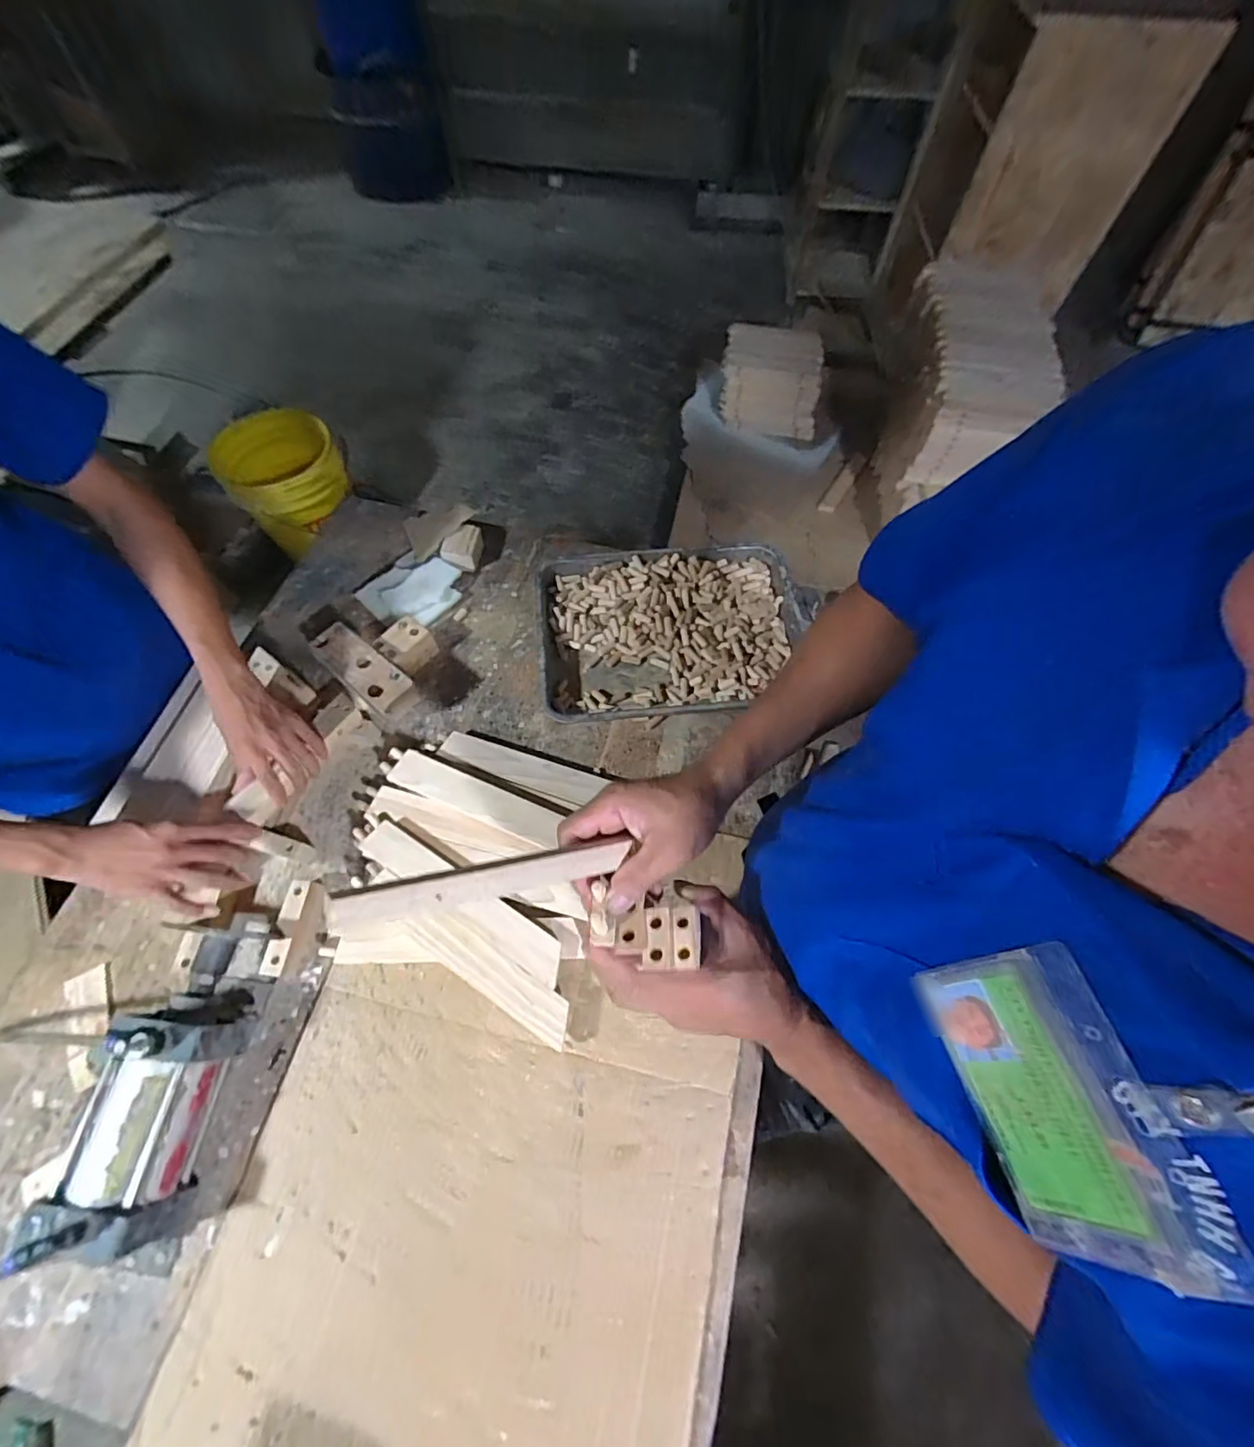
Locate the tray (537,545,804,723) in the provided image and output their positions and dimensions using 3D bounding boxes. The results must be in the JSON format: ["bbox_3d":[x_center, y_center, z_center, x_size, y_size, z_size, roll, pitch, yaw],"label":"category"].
[{"bbox_3d":[0.061,-0.134,0.855,0.374,0.059,0.282,-4,64,-2],"label":"tray"}]

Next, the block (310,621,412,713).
[{"bbox_3d":[-0.368,-0.084,0.780,0.160,0.020,0.055,38,70,16],"label":"block"}]

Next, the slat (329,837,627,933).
[{"bbox_3d":[-0.083,0.101,0.372,0.201,0.013,0.021,-2,59,-36],"label":"slat"}]

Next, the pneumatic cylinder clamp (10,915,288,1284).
[{"bbox_3d":[-0.468,0.351,0.586,0.097,0.122,0.292,7,64,3],"label":"pneumatic cylinder clamp"}]

